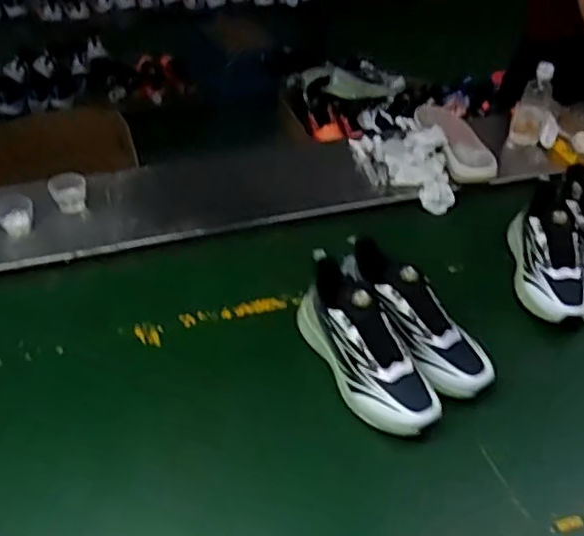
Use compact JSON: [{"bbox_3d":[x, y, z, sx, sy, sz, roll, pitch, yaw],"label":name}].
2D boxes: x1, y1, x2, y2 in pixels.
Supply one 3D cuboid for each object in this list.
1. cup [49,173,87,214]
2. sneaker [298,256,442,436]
[{"bbox_3d":[-0.400,-0.134,1.166,0.066,0.052,0.054,-15,46,-20],"label":"cup"},{"bbox_3d":[0.098,0.112,0.905,0.091,0.119,0.265,-16,46,-21],"label":"sneaker"}]

